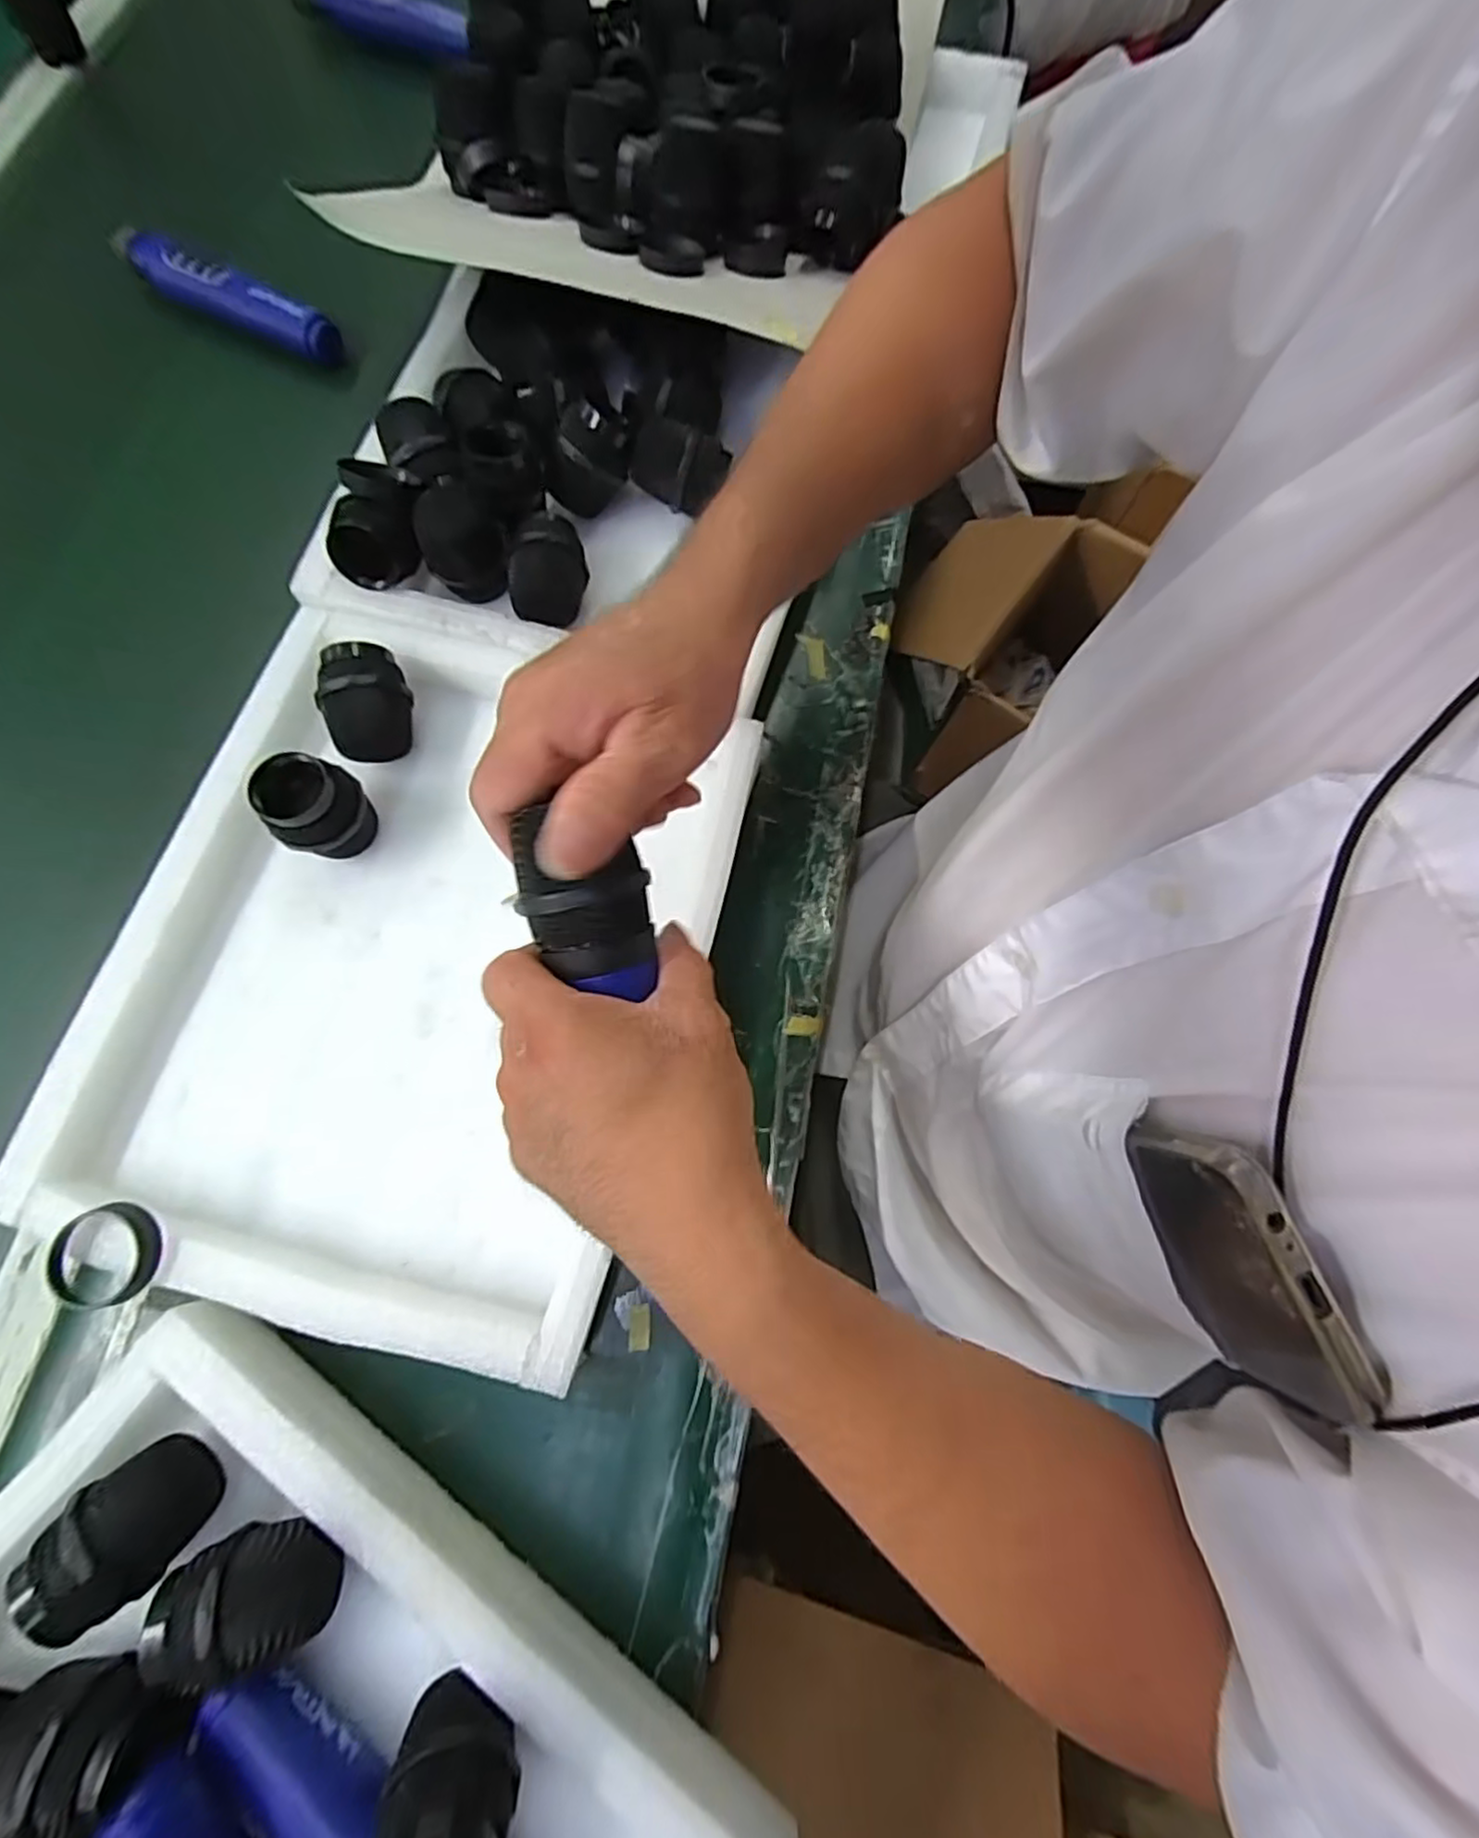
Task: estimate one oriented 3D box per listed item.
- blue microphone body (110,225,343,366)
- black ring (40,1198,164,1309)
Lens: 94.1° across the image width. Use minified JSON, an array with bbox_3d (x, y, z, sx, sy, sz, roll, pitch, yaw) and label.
[{"bbox_3d":[-0.399,-0.478,0.523,0.206,0.032,0.033,30,76,7],"label":"blue microphone body"},{"bbox_3d":[-0.289,0.153,0.316,0.047,0.014,0.043,0,74,-1],"label":"black ring"}]

